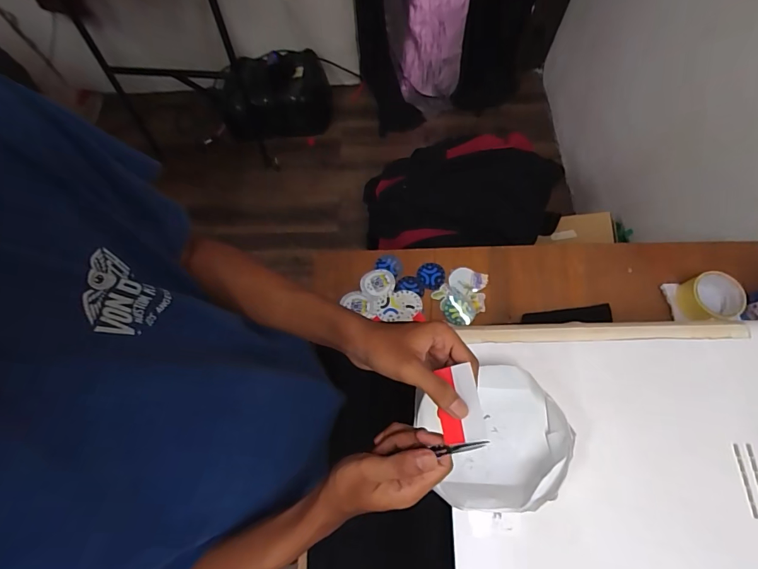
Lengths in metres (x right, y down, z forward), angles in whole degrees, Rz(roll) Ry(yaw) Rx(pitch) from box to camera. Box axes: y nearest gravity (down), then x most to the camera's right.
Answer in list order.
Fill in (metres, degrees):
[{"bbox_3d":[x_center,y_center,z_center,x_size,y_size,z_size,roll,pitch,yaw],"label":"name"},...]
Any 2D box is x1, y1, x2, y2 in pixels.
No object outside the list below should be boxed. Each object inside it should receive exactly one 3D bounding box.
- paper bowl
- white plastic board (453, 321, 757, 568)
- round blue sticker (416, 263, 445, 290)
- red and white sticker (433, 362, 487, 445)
[{"bbox_3d":[0.145,0.189,0.496,0.178,0.053,0.161,-8,69,0],"label":"paper bowl"},{"bbox_3d":[0.345,0.240,0.488,0.491,0.023,0.396,-1,69,3],"label":"white plastic board"},{"bbox_3d":[0.104,-0.016,0.774,0.052,0.004,0.056,-1,69,3],"label":"round blue sticker"},{"bbox_3d":[0.073,0.110,0.359,0.038,0.010,0.067,-11,69,5],"label":"red and white sticker"}]

